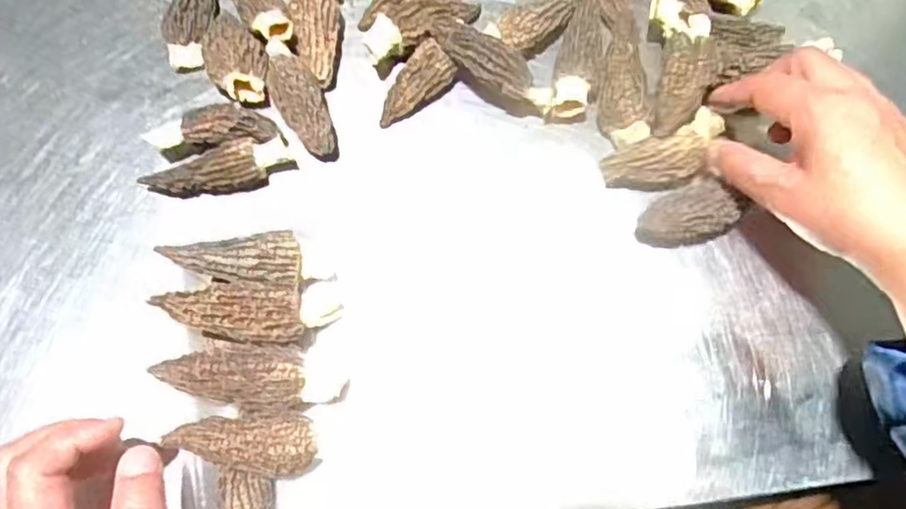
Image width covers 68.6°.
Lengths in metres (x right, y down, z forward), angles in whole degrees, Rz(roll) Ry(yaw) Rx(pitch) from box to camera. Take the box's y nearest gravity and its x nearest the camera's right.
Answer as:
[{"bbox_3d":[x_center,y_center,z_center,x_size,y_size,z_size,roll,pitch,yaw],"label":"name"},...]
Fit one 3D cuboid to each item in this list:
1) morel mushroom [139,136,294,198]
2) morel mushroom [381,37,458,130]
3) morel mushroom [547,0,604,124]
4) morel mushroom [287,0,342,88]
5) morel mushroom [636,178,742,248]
[{"bbox_3d":[-0.147,-0.050,0.415,0.090,0.029,0.026,-15,72,-3],"label":"morel mushroom"},{"bbox_3d":[-0.026,-0.109,0.429,0.057,0.017,0.028,-42,75,-11],"label":"morel mushroom"},{"bbox_3d":[0.082,-0.129,0.430,0.028,0.025,0.090,9,73,5],"label":"morel mushroom"},{"bbox_3d":[-0.091,-0.145,0.443,0.029,0.029,0.071,-6,72,1],"label":"morel mushroom"},{"bbox_3d":[0.138,-0.022,0.395,0.053,0.029,0.032,-20,72,-4],"label":"morel mushroom"}]

